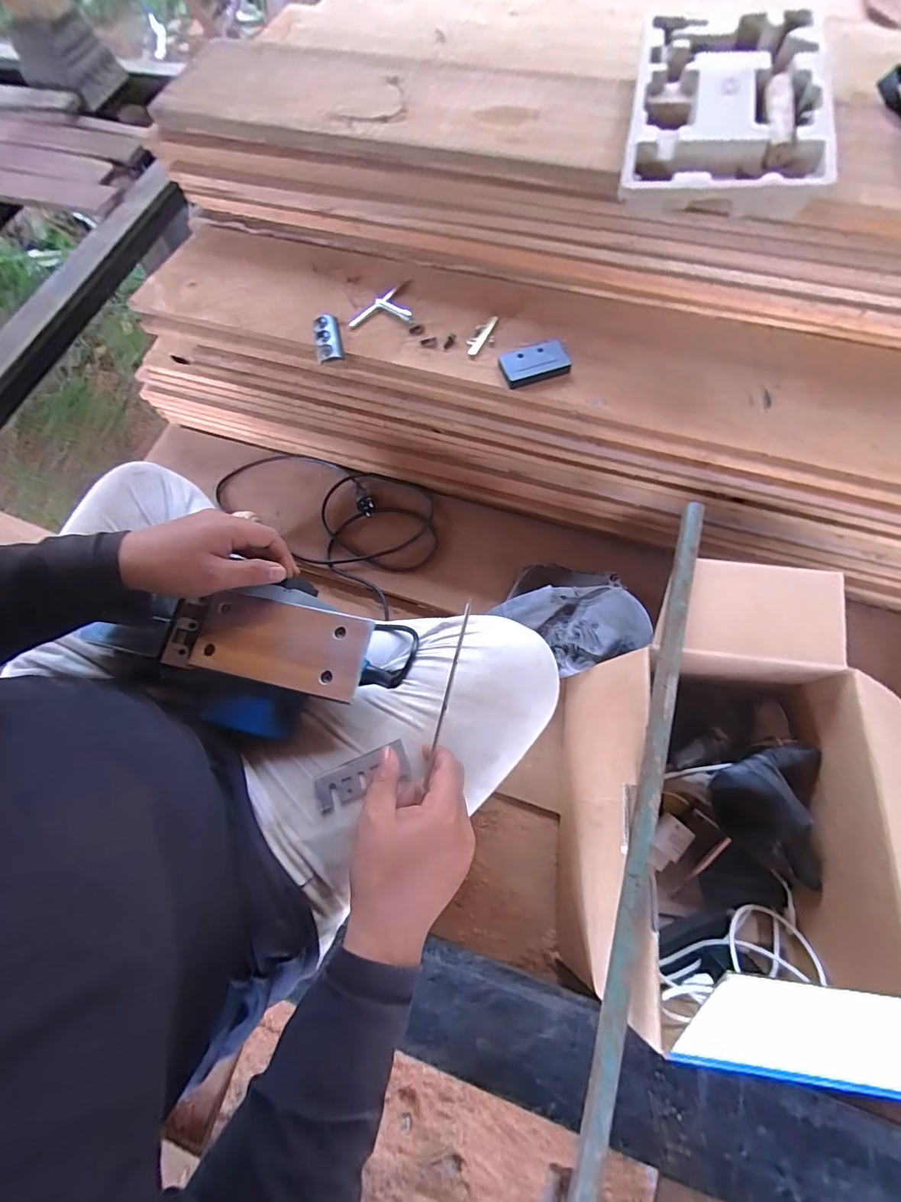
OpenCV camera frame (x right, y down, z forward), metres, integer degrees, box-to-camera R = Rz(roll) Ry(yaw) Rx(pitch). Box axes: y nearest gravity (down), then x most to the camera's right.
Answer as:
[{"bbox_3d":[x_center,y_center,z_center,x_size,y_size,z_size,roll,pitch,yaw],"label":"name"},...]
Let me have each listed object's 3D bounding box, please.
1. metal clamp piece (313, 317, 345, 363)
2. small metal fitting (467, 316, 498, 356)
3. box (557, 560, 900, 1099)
[{"bbox_3d":[-0.160,-0.342,0.602,0.034,0.025,0.068,-11,69,0],"label":"metal clamp piece"},{"bbox_3d":[0.042,-0.341,0.591,0.018,0.007,0.061,32,81,15],"label":"small metal fitting"},{"bbox_3d":[0.349,0.205,0.481,0.410,0.217,0.411,5,70,5],"label":"box"}]

